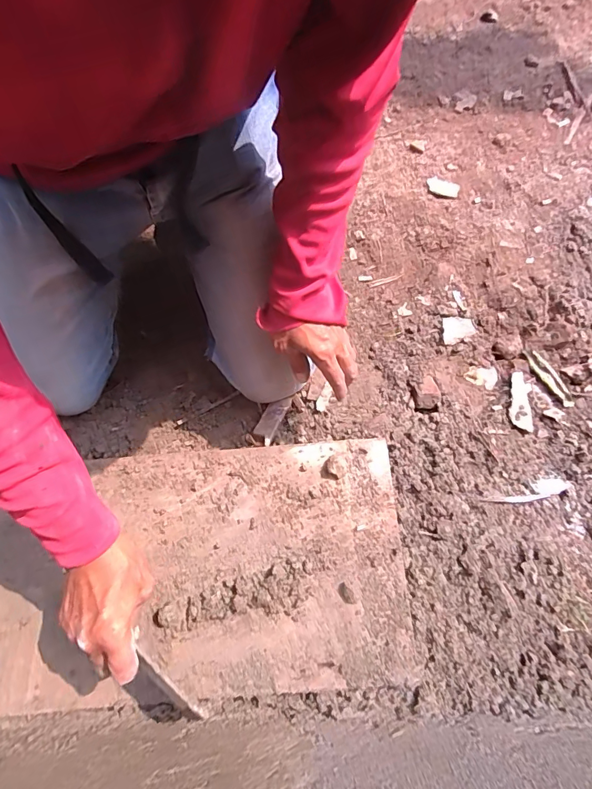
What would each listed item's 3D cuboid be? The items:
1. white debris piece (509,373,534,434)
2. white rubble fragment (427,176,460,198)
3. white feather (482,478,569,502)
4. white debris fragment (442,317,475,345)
[{"bbox_3d":[0.343,0.009,0.641,0.034,0.004,0.092,5,70,4],"label":"white debris piece"},{"bbox_3d":[0.283,-0.401,0.806,0.062,0.005,0.036,21,72,9],"label":"white rubble fragment"},{"bbox_3d":[0.327,0.139,0.591,0.125,0.004,0.024,-15,70,-4],"label":"white feather"},{"bbox_3d":[0.269,-0.105,0.691,0.052,0.004,0.049,-1,70,2],"label":"white debris fragment"}]

